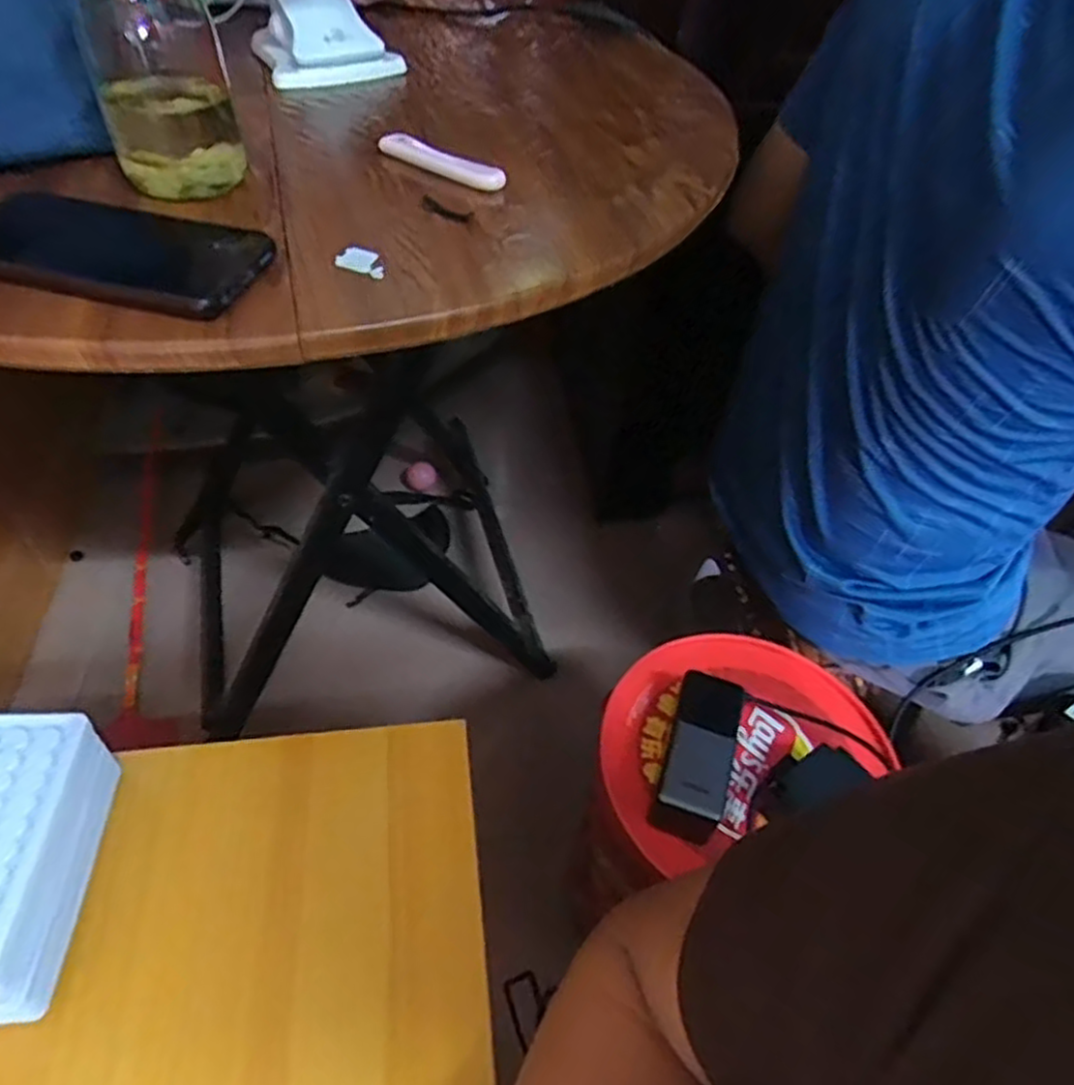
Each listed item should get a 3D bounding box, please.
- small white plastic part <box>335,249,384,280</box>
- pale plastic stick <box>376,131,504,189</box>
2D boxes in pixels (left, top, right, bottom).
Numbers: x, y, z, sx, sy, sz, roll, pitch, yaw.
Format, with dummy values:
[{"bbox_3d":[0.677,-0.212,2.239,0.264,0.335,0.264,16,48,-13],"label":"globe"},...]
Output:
[{"bbox_3d":[-0.096,-0.158,0.405,0.031,0.004,0.017,24,50,15],"label":"small white plastic part"},{"bbox_3d":[-0.064,-0.255,0.485,0.094,0.011,0.021,32,53,21],"label":"pale plastic stick"}]

